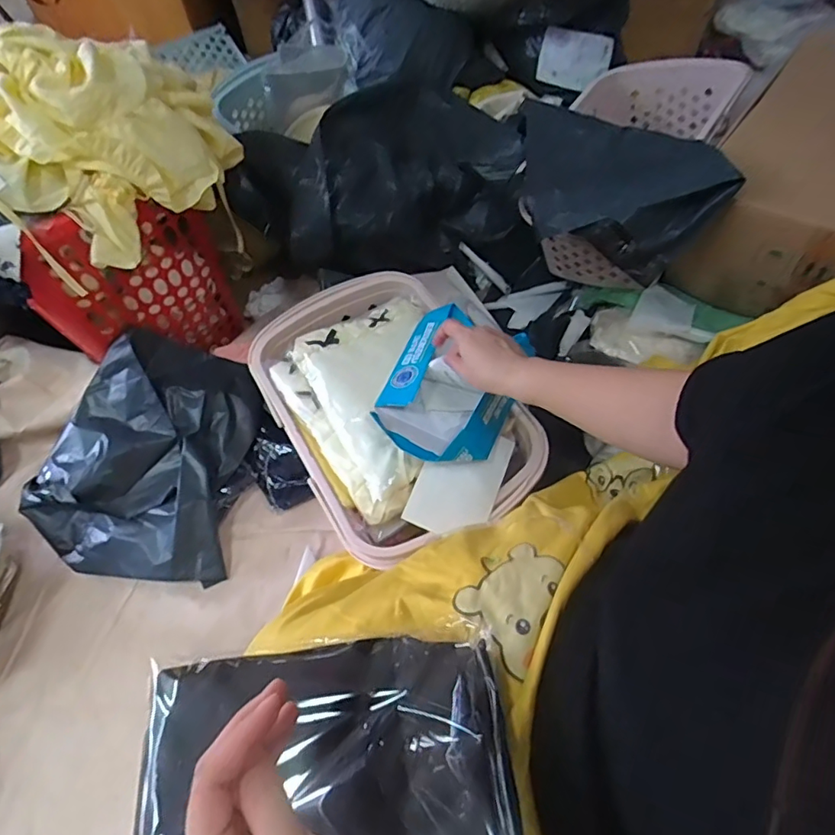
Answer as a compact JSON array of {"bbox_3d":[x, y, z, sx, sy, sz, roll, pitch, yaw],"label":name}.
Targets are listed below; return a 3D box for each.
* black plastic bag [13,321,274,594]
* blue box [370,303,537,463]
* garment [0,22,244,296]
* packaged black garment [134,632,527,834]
[{"bbox_3d":[-0.456,0.048,0.908,0.331,0.152,0.398,8,59,8],"label":"black plastic bag"},{"bbox_3d":[0.042,-0.041,0.703,0.160,0.056,0.230,22,62,16],"label":"blue box"},{"bbox_3d":[-0.501,-0.375,0.725,0.424,0.173,0.322,13,60,11],"label":"garment"},{"bbox_3d":[-0.064,0.258,0.349,0.260,0.043,0.207,-5,58,0],"label":"packaged black garment"}]

